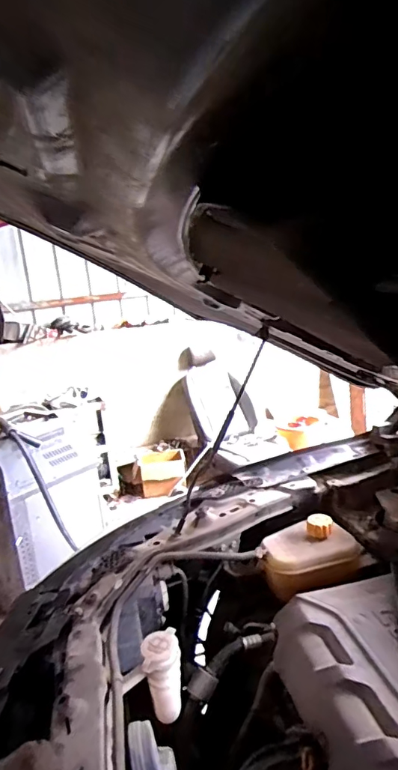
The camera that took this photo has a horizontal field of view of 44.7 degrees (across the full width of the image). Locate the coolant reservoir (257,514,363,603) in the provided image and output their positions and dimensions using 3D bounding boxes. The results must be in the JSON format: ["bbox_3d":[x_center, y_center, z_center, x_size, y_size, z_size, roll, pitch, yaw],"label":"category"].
[{"bbox_3d":[0.225,0.345,0.978,0.204,0.110,0.111,-4,12,7],"label":"coolant reservoir"}]

